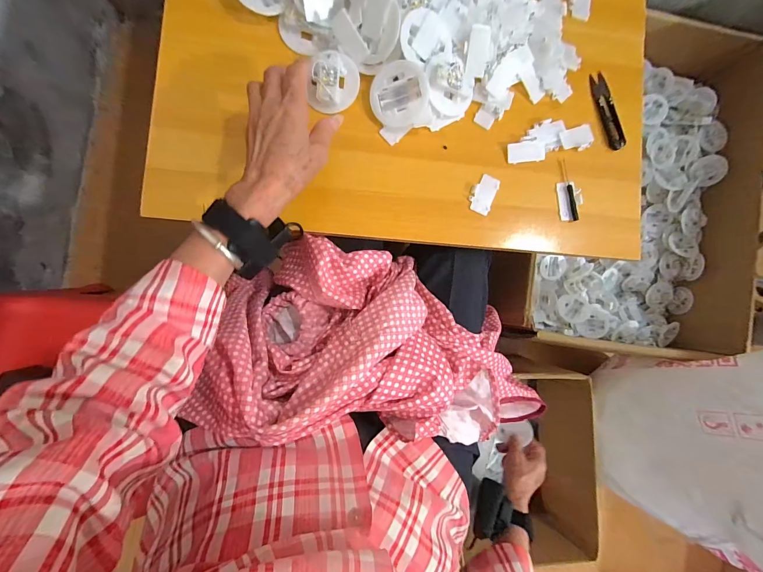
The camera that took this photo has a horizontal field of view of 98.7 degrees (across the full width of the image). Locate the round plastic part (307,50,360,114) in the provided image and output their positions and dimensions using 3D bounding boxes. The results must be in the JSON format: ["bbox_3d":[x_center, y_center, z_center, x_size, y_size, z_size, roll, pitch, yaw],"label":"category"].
[{"bbox_3d":[-0.053,-0.232,0.375,0.052,0.018,0.062,11,101,-24],"label":"round plastic part"}]

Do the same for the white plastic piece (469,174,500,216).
[{"bbox_3d":[0.124,-0.112,0.399,0.028,0.004,0.049,24,84,-4],"label":"white plastic piece"}]

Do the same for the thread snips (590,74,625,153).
[{"bbox_3d":[0.288,-0.224,0.417,0.024,0.005,0.100,-12,88,-7],"label":"thread snips"}]

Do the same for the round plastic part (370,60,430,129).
[{"bbox_3d":[0.019,-0.219,0.375,0.065,0.015,0.065,18,107,8],"label":"round plastic part"}]

